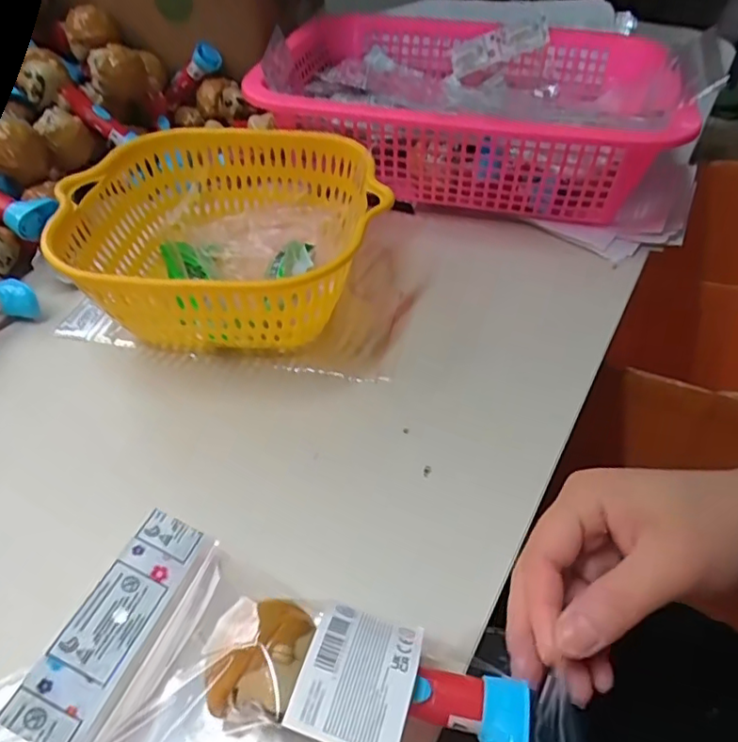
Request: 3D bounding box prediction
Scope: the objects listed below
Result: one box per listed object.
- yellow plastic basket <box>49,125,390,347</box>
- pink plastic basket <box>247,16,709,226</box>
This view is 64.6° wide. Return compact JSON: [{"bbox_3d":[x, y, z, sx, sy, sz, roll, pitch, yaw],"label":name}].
[{"bbox_3d":[-0.097,-0.089,0.410,0.207,0.083,0.193,5,45,5],"label":"yellow plastic basket"},{"bbox_3d":[0.094,-0.233,0.542,0.338,0.107,0.265,10,46,10],"label":"pink plastic basket"}]

